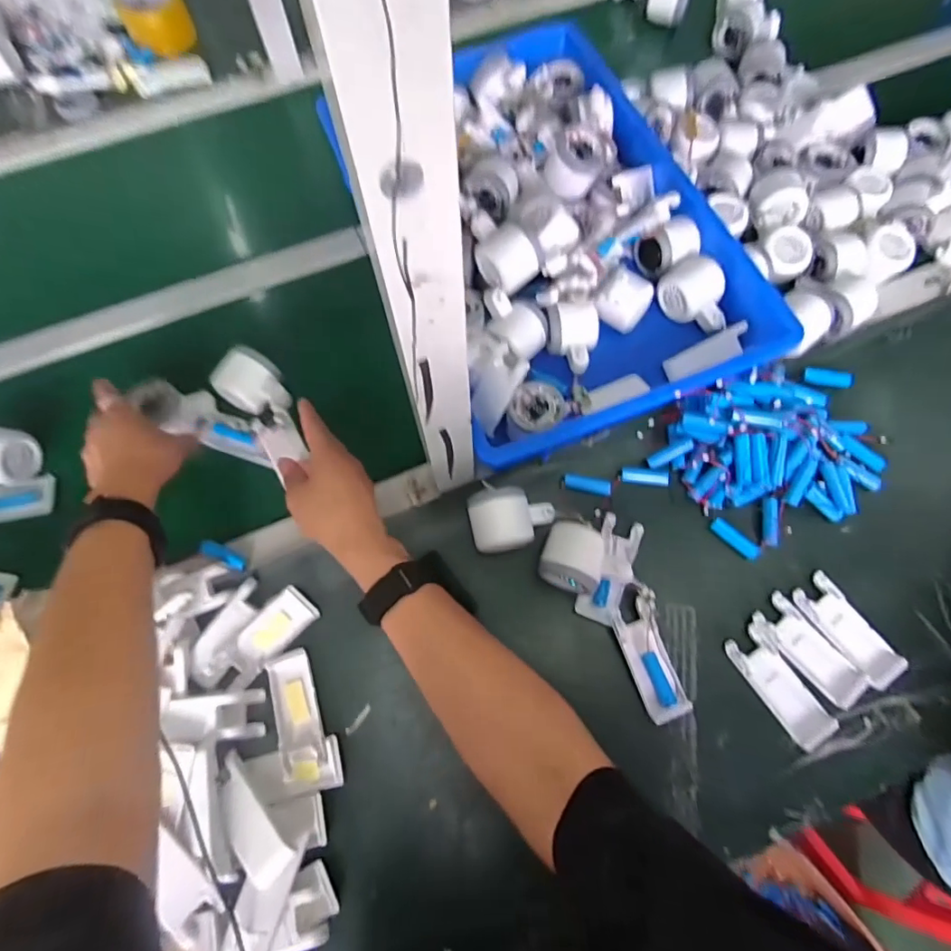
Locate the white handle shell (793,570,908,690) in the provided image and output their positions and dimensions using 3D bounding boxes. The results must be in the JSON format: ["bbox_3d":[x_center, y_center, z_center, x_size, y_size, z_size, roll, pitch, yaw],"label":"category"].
[{"bbox_3d":[0.349,0.145,0.488,0.041,0.012,0.104,-31,73,-9],"label":"white handle shell"}]

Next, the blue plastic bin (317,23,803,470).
[{"bbox_3d":[0.084,-0.294,0.606,0.355,0.095,0.528,-20,72,-6],"label":"blue plastic bin"}]

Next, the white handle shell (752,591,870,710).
[{"bbox_3d":[0.312,0.163,0.486,0.041,0.010,0.106,-39,75,-11],"label":"white handle shell"}]

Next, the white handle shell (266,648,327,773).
[{"bbox_3d":[-0.165,0.214,0.481,0.039,0.011,0.098,-18,72,-5],"label":"white handle shell"}]

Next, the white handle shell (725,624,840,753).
[{"bbox_3d":[0.278,0.193,0.478,0.041,0.012,0.105,-33,73,-10],"label":"white handle shell"}]

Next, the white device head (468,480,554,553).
[{"bbox_3d":[0.035,0.039,0.518,0.081,0.031,0.066,-11,71,-3],"label":"white device head"}]

